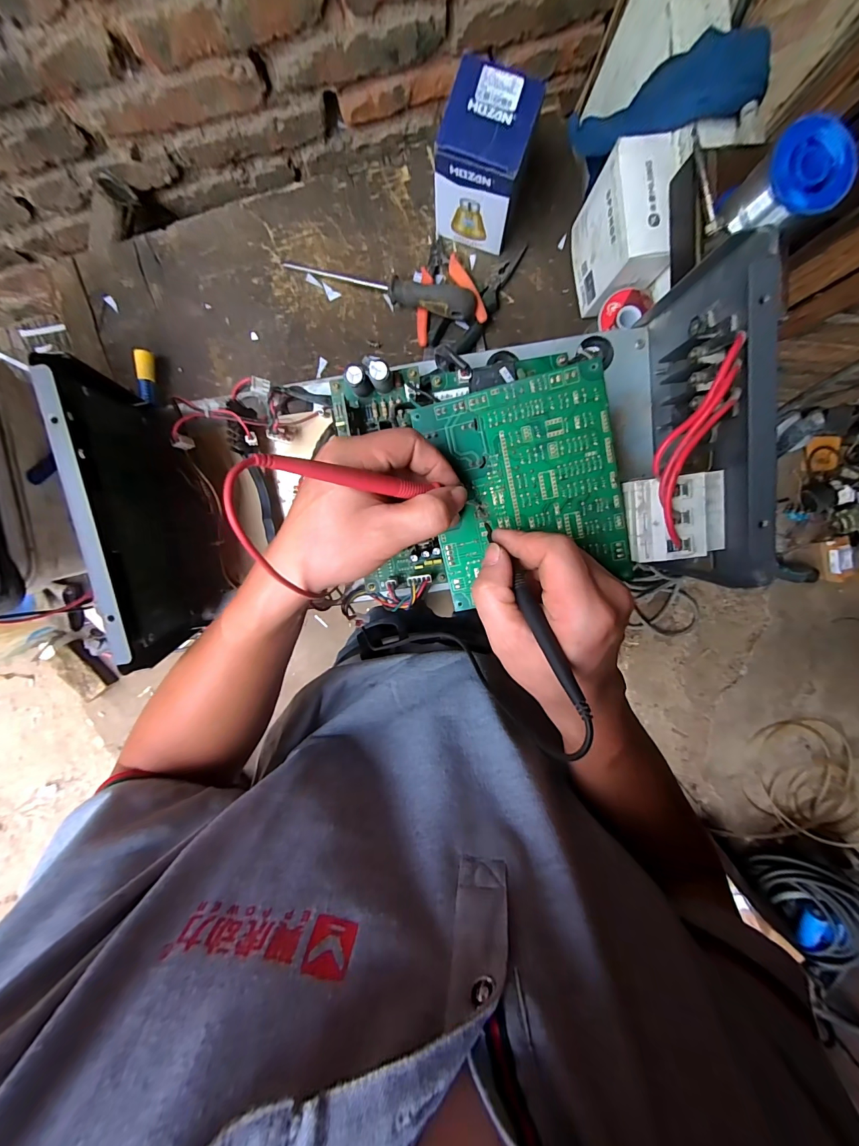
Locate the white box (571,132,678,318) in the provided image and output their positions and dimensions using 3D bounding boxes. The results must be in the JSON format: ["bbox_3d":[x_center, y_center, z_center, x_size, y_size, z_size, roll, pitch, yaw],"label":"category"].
[{"bbox_3d":[0.199,-0.349,0.404,0.057,0.101,0.106,-8,99,2],"label":"white box"}]

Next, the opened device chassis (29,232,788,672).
[{"bbox_3d":[-0.001,-0.071,0.266,0.402,0.145,0.186,-6,99,2],"label":"opened device chassis"}]

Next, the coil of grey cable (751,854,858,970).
[{"bbox_3d":[0.968,0.821,0.966,0.080,0.229,0.196,33,114,-27],"label":"coil of grey cable"}]

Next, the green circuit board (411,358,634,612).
[{"bbox_3d":[0.064,-0.055,0.260,0.123,0.011,0.135,-13,98,3],"label":"green circuit board"}]

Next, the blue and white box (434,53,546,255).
[{"bbox_3d":[0.055,-0.412,0.392,0.081,0.111,0.079,16,99,-2],"label":"blue and white box"}]

